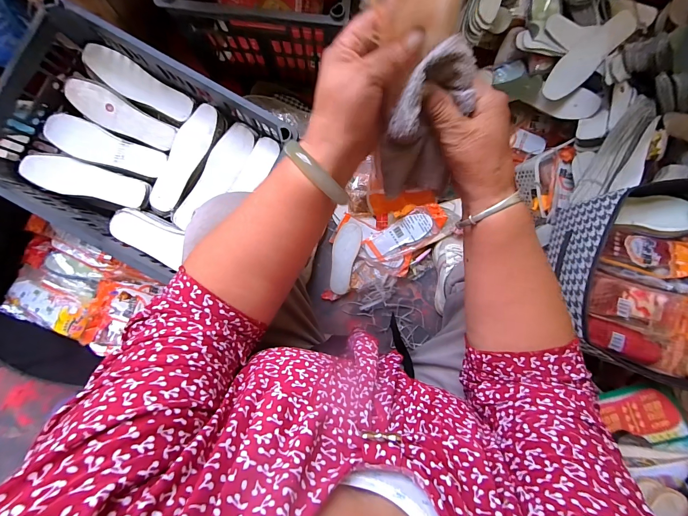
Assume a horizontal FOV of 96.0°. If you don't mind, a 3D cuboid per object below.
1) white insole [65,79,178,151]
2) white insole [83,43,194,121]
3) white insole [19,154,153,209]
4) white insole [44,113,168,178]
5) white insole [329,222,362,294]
[{"bbox_3d":[-0.439,-0.277,0.612,0.210,0.020,0.064,29,90,-4],"label":"white insole"},{"bbox_3d":[-0.410,-0.346,0.615,0.215,0.016,0.064,31,90,-4],"label":"white insole"},{"bbox_3d":[-0.502,-0.149,0.610,0.236,0.023,0.067,15,91,-3],"label":"white insole"},{"bbox_3d":[-0.471,-0.215,0.612,0.229,0.015,0.069,21,90,-3],"label":"white insole"},{"bbox_3d":[0.001,0.001,0.789,0.065,0.011,0.177,10,91,-3],"label":"white insole"}]

